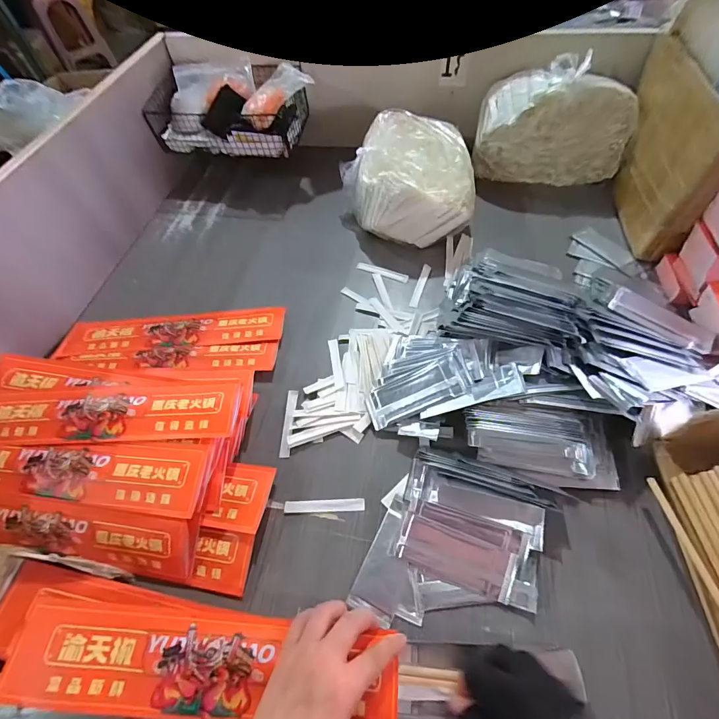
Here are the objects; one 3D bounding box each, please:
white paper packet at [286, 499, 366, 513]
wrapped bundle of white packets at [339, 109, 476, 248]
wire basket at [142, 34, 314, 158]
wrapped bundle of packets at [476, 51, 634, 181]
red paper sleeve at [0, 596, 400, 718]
[{"bbox_3d":[-0.040,0.169,0.445,0.091,0.007,0.014,-3,57,2],"label":"white paper packet"},{"bbox_3d":[0.081,-0.317,0.674,0.210,0.123,0.253,-1,57,3],"label":"wrapped bundle of white packets"},{"bbox_3d":[-0.239,-0.487,0.737,0.291,0.105,0.165,11,59,11],"label":"wire basket"},{"bbox_3d":[0.344,-0.415,0.689,0.251,0.174,0.084,10,59,10],"label":"wrapped bundle of packets"},{"bbox_3d":[-0.133,0.267,0.334,0.330,0.015,0.074,5,58,1],"label":"red paper sleeve"}]

